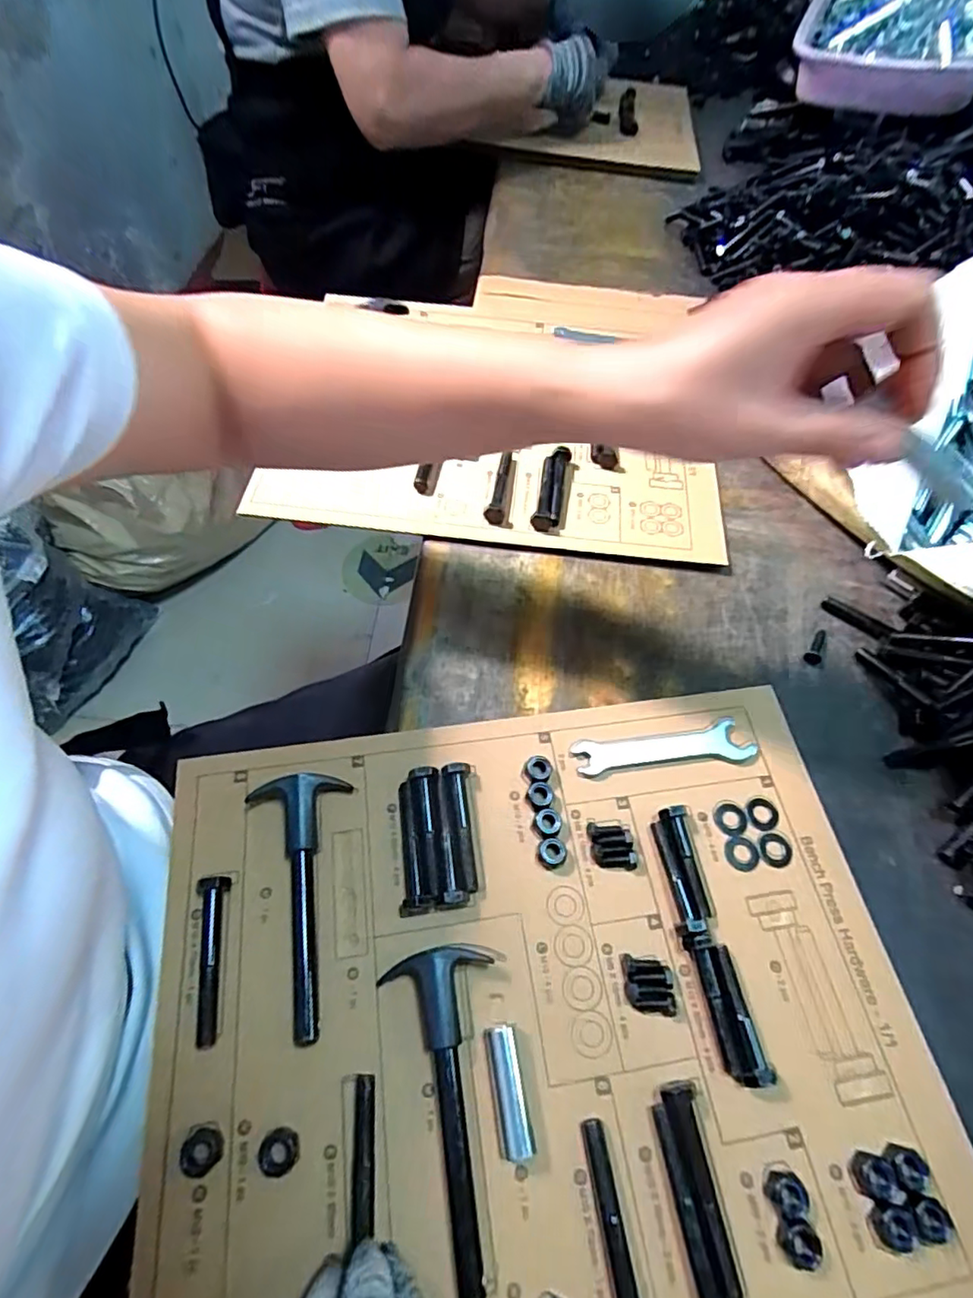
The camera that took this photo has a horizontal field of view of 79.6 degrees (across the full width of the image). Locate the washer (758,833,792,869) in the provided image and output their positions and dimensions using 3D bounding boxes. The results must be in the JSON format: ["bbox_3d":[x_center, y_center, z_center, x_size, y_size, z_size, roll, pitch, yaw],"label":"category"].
[{"bbox_3d":[0.170,0.118,0.343,0.019,0.004,0.019,1,60,-2],"label":"washer"}]

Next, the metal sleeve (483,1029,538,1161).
[{"bbox_3d":[0.010,0.209,0.275,0.015,0.014,0.052,-8,60,-8],"label":"metal sleeve"}]

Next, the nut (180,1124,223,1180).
[{"bbox_3d":[-0.127,0.224,0.260,0.017,0.006,0.018,1,60,-2],"label":"nut"}]

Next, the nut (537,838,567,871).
[{"bbox_3d":[0.037,0.117,0.334,0.016,0.006,0.016,1,60,-2],"label":"nut"}]

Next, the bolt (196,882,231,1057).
[{"bbox_3d":[-0.139,0.157,0.296,0.013,0.015,0.076,-7,60,-8],"label":"bolt"}]

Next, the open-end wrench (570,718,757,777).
[{"bbox_3d":[0.113,0.064,0.370,0.113,0.004,0.027,-7,60,-7],"label":"open-end wrench"}]

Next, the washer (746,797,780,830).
[{"bbox_3d":[0.168,0.100,0.353,0.020,0.004,0.018,-32,66,-20],"label":"washer"}]

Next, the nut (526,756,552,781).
[{"bbox_3d":[0.032,0.074,0.357,0.015,0.007,0.016,1,60,-2],"label":"nut"}]

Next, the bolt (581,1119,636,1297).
[{"bbox_3d":[0.056,0.251,0.251,0.014,0.016,0.076,-5,60,-6],"label":"bolt"}]

